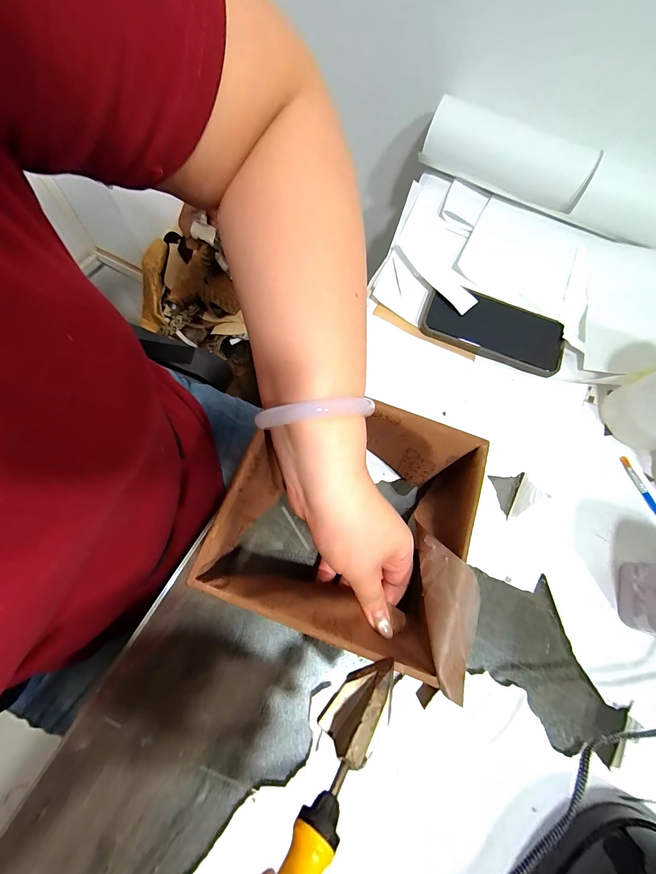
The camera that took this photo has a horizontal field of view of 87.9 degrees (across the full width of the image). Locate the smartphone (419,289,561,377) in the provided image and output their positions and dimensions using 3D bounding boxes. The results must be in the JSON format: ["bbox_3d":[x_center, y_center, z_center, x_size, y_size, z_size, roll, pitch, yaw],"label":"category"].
[{"bbox_3d":[0.196,-0.130,0.402,0.162,0.014,0.084,22,70,4],"label":"smartphone"}]

